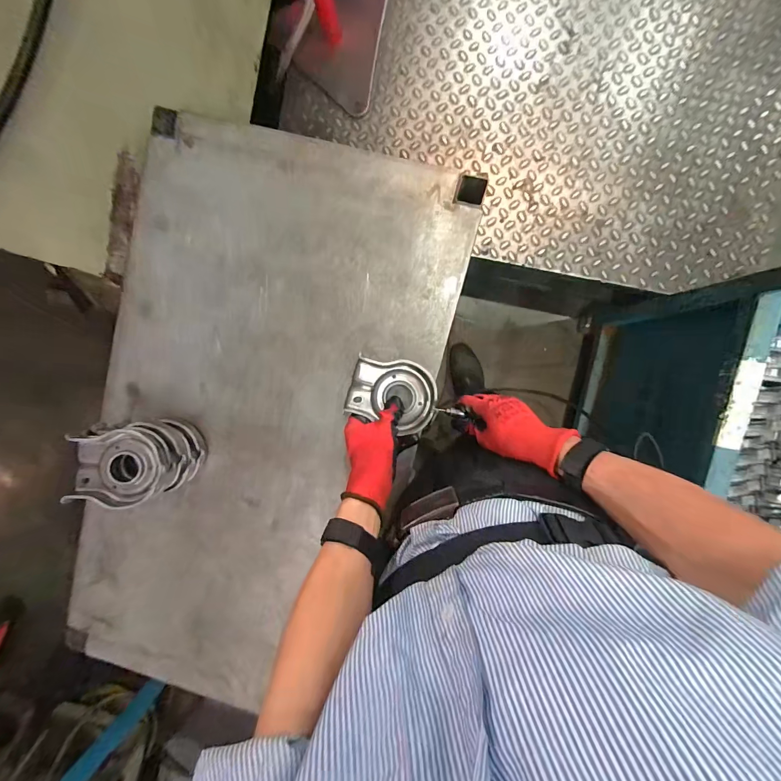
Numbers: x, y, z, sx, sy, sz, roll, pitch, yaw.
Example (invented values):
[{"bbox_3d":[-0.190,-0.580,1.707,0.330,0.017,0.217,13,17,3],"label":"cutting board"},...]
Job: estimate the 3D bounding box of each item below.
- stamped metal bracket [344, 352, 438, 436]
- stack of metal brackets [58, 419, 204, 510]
[{"bbox_3d":[0.003,0.004,0.504,0.124,0.027,0.094,15,97,4],"label":"stamped metal bracket"},{"bbox_3d":[-0.373,0.100,0.536,0.142,0.106,0.105,-4,96,6],"label":"stack of metal brackets"}]

